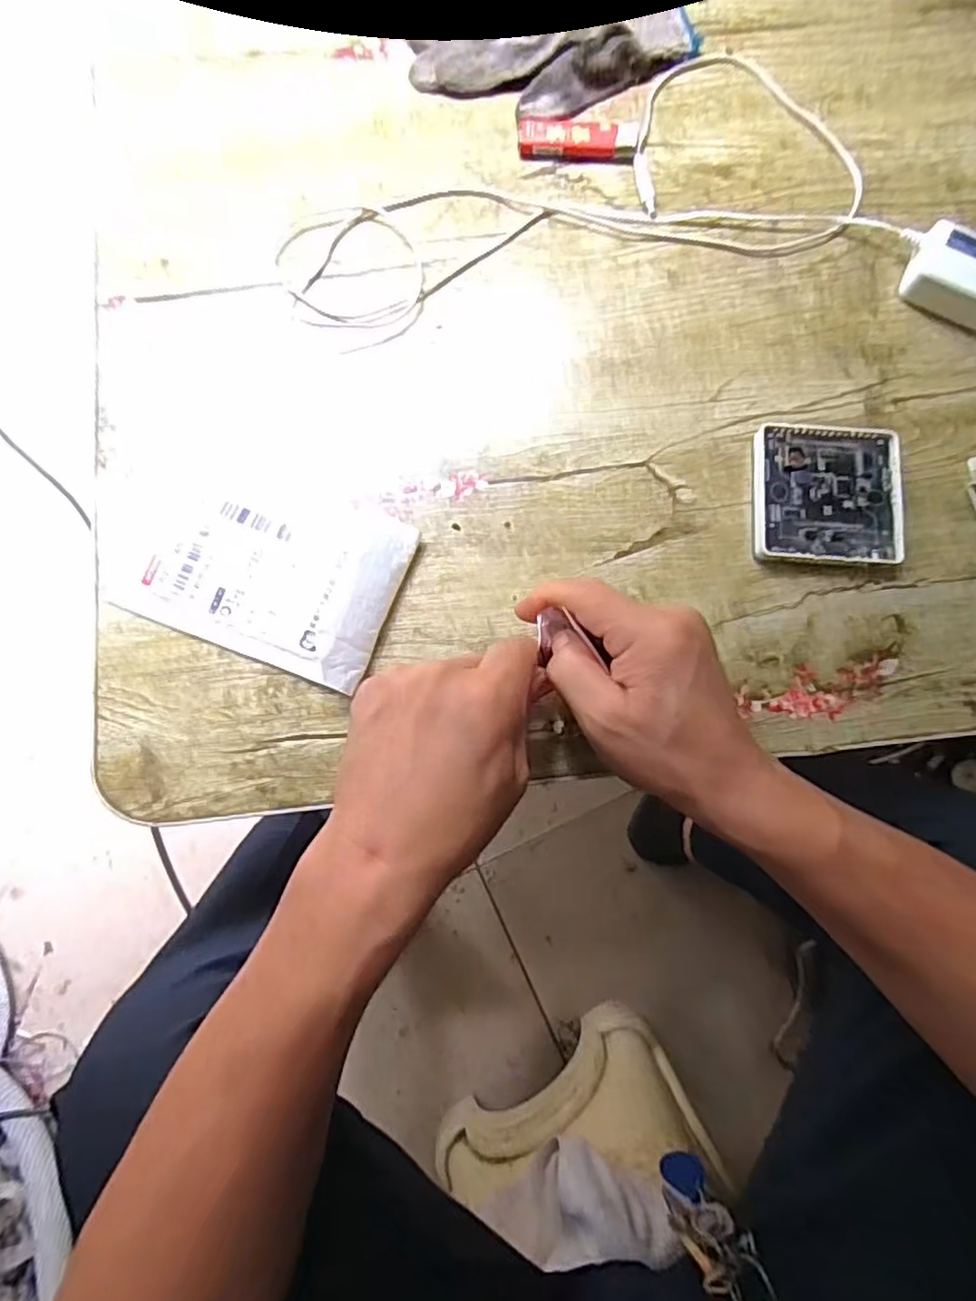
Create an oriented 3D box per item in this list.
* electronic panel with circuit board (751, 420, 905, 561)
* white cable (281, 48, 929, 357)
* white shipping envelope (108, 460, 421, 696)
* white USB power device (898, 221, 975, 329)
[{"bbox_3d":[0.211,-0.098,0.399,0.088,0.014,0.088,3,80,0],"label":"electronic panel with circuit board"},{"bbox_3d":[0.061,-0.317,0.436,0.409,0.009,0.169,-11,80,-3],"label":"white cable"},{"bbox_3d":[-0.134,-0.053,0.380,0.160,0.030,0.107,21,80,3],"label":"white shipping envelope"},{"bbox_3d":[0.306,-0.248,0.419,0.070,0.028,0.047,27,81,4],"label":"white USB power device"}]

